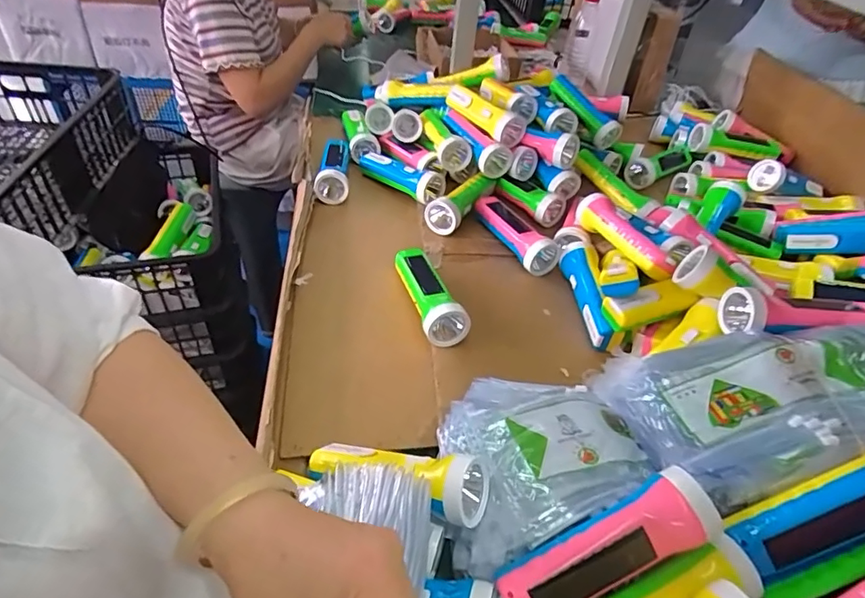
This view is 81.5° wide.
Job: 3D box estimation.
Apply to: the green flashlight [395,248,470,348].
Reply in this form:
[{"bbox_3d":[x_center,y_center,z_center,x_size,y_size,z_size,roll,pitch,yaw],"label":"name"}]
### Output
[{"bbox_3d":[-0.006,-0.010,0.636,0.048,0.047,0.169,-10,46,-17],"label":"green flashlight"}]

